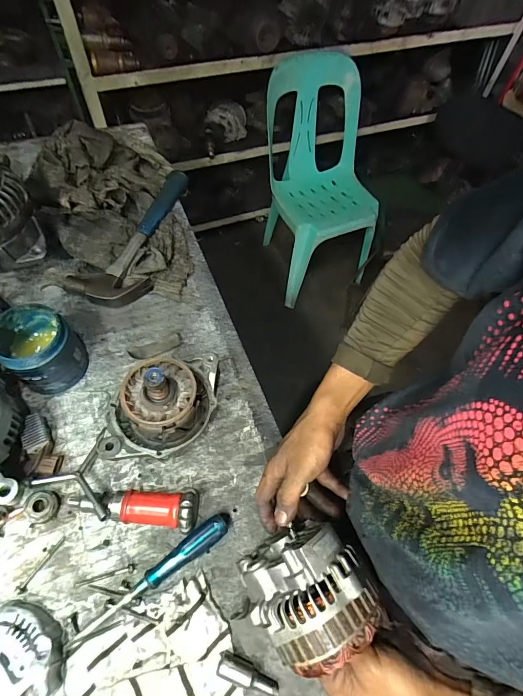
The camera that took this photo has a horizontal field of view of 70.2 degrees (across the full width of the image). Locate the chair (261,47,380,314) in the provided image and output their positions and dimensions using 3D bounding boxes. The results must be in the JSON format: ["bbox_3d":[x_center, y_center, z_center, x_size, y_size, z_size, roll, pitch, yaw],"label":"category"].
[{"bbox_3d":[0.240,-0.669,1.530,0.408,0.750,0.558,-8,62,-9],"label":"chair"}]

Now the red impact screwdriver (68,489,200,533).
[{"bbox_3d":[-0.153,0.189,0.458,0.154,0.050,0.048,9,61,0],"label":"red impact screwdriver"}]

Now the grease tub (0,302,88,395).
[{"bbox_3d":[-0.304,-0.001,0.517,0.087,0.096,0.098,-33,68,-20],"label":"grease tub"}]

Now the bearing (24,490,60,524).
[{"bbox_3d":[-0.269,0.194,0.458,0.036,0.018,0.037,2,61,-3],"label":"bearing"}]

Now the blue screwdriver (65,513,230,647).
[{"bbox_3d":[-0.119,0.266,0.430,0.199,0.019,0.027,-36,69,-21],"label":"blue screwdriver"}]

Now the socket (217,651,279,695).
[{"bbox_3d":[-0.013,0.348,0.397,0.067,0.013,0.020,17,61,5],"label":"socket"}]

